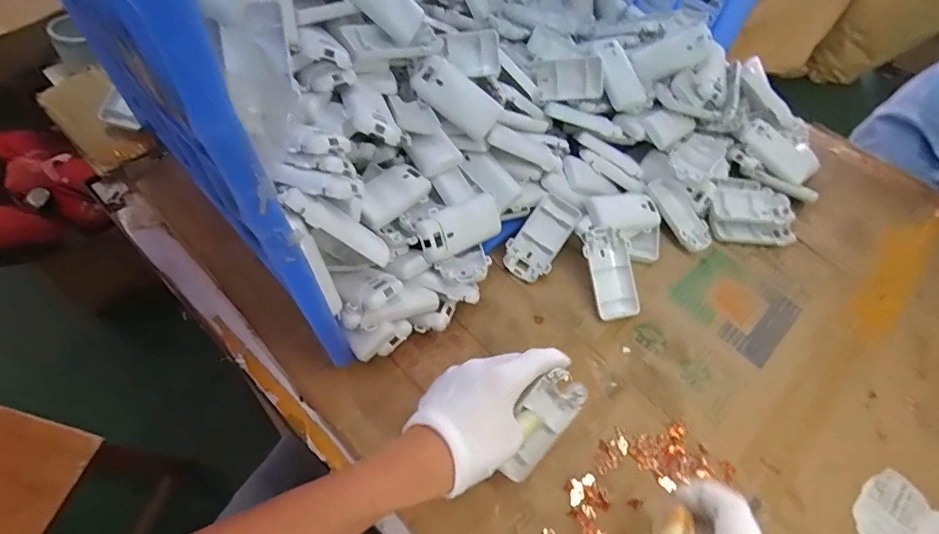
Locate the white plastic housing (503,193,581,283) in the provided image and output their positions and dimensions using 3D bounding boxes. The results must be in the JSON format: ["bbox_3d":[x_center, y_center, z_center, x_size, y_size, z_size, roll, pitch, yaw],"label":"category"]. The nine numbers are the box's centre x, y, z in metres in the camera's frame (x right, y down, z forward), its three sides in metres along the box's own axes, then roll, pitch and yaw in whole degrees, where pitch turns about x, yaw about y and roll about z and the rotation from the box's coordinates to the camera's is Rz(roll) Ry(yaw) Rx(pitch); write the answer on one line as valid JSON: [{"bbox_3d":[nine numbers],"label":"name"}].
[{"bbox_3d":[0.078,-0.031,0.540,0.050,0.010,0.094,32,91,6],"label":"white plastic housing"}]

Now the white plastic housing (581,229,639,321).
[{"bbox_3d":[0.152,0.007,0.521,0.052,0.010,0.095,-14,84,-8],"label":"white plastic housing"}]

